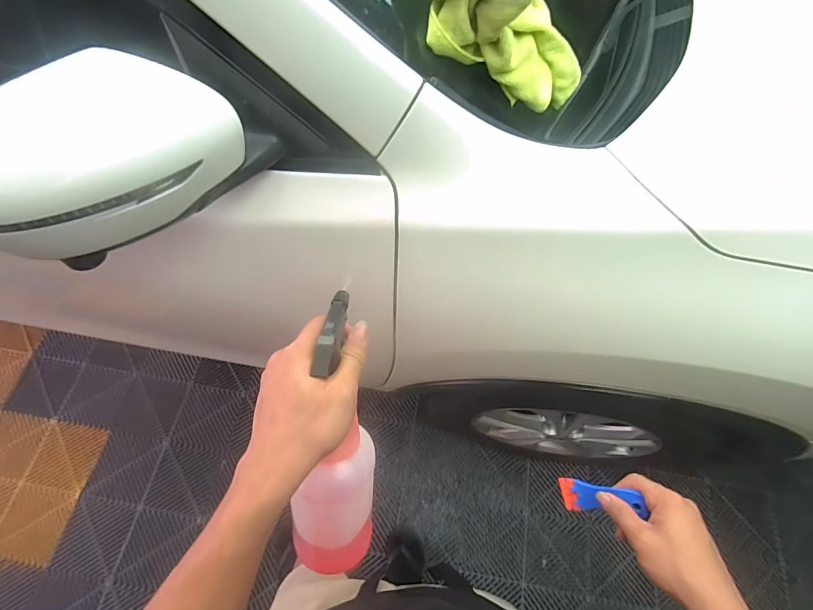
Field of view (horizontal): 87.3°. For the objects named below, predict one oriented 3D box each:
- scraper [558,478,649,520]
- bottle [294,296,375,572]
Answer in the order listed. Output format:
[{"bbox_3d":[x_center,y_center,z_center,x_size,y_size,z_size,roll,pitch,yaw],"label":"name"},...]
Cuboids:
[{"bbox_3d":[0.219,0.220,0.489,0.008,0.095,0.038,-12,80,-41],"label":"scraper"},{"bbox_3d":[-0.072,0.146,0.410,0.077,0.305,0.068,4,20,0],"label":"bottle"}]

